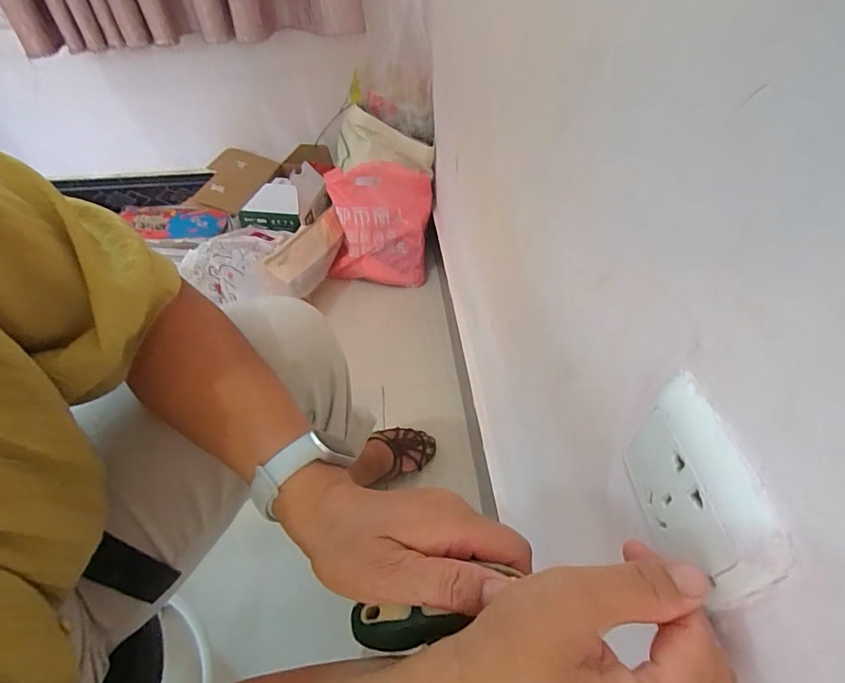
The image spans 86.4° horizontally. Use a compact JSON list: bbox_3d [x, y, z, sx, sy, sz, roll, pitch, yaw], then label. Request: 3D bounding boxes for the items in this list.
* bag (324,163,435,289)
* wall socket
[{"bbox_3d":[-0.100,-0.273,1.082,0.244,0.261,0.166,-2,46,0],"label":"bag"},{"bbox_3d":[0.119,0.069,0.201,0.012,0.072,0.080,-6,46,-4],"label":"wall socket"}]

